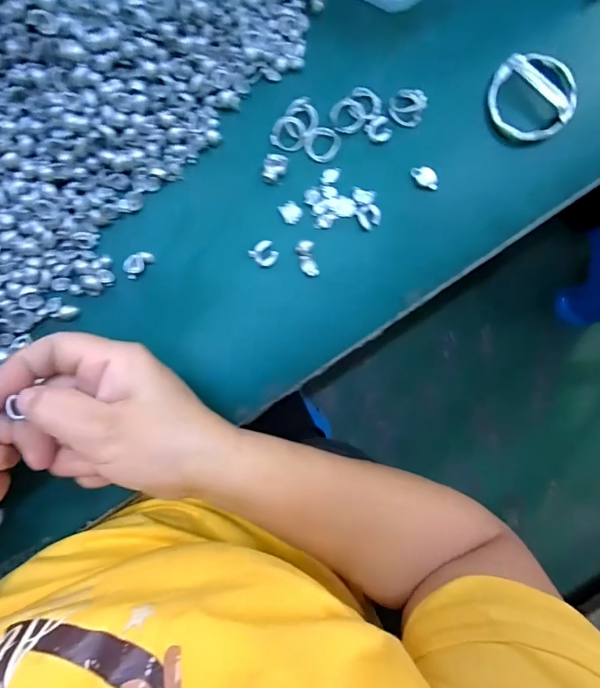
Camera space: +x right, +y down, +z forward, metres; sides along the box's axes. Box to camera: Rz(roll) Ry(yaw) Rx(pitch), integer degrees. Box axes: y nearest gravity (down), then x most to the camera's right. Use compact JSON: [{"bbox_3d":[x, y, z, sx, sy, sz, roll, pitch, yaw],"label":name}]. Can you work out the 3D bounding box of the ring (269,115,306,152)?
[{"bbox_3d":[-0.007,-0.141,0.275,0.022,0.004,0.020,0,90,-6],"label":"ring"}]

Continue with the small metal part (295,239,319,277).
[{"bbox_3d":[0.005,-0.058,0.278,0.013,0.007,0.025,-11,92,-6],"label":"small metal part"}]

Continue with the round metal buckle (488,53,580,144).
[{"bbox_3d":[0.167,-0.176,0.292,0.062,0.009,0.062,0,90,-6],"label":"round metal buckle"}]

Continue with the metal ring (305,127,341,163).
[{"bbox_3d":[0.016,-0.136,0.278,0.024,0.004,0.022,0,90,-6],"label":"metal ring"}]

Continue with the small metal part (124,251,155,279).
[{"bbox_3d":[-0.105,-0.052,0.266,0.011,0.007,0.020,44,86,-5],"label":"small metal part"}]

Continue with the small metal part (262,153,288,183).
[{"bbox_3d":[-0.017,-0.117,0.273,0.015,0.008,0.017,10,89,-6],"label":"small metal part"}]

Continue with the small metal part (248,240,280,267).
[{"bbox_3d":[-0.024,-0.060,0.277,0.017,0.007,0.016,0,90,-6],"label":"small metal part"}]

